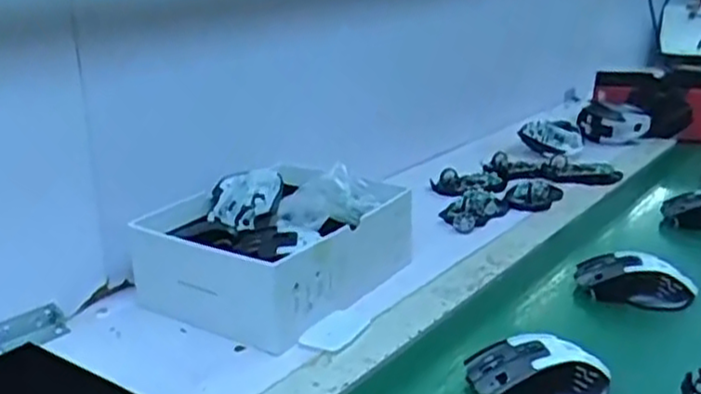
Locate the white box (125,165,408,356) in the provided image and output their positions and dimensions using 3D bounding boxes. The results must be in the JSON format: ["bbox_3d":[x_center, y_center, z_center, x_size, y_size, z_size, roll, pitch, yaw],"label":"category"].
[{"bbox_3d":[-0.069,0.047,0.772,0.201,0.091,0.247,12,22,33],"label":"white box"}]

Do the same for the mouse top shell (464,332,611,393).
[{"bbox_3d":[0.143,0.134,0.570,0.104,0.033,0.058,4,19,13],"label":"mouse top shell"}]

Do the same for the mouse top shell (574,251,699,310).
[{"bbox_3d":[0.273,0.079,0.715,0.110,0.040,0.052,7,20,21],"label":"mouse top shell"}]

